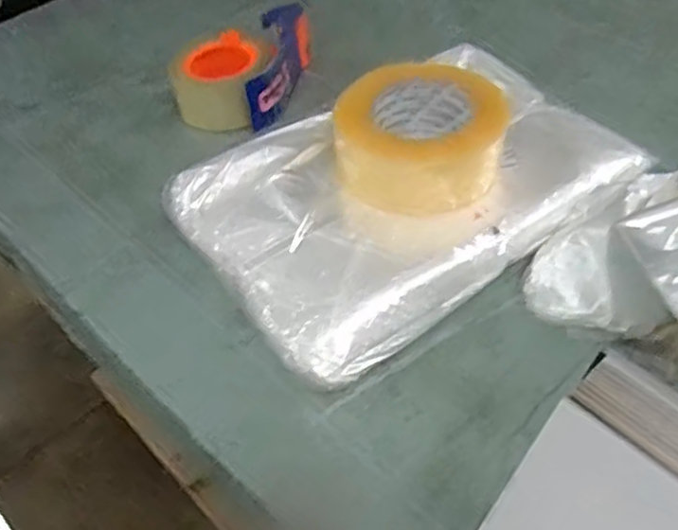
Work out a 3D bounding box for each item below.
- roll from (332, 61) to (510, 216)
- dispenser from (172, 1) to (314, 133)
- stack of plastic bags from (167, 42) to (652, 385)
[{"bbox_3d":[0.063,-0.098,0.498,0.131,0.072,0.104,-1,49,4],"label":"roll"},{"bbox_3d":[-0.097,-0.203,0.648,0.100,0.058,0.163,7,49,12],"label":"dispenser"},{"bbox_3d":[0.057,-0.064,0.514,0.337,0.055,0.223,-31,52,-20],"label":"stack of plastic bags"}]

